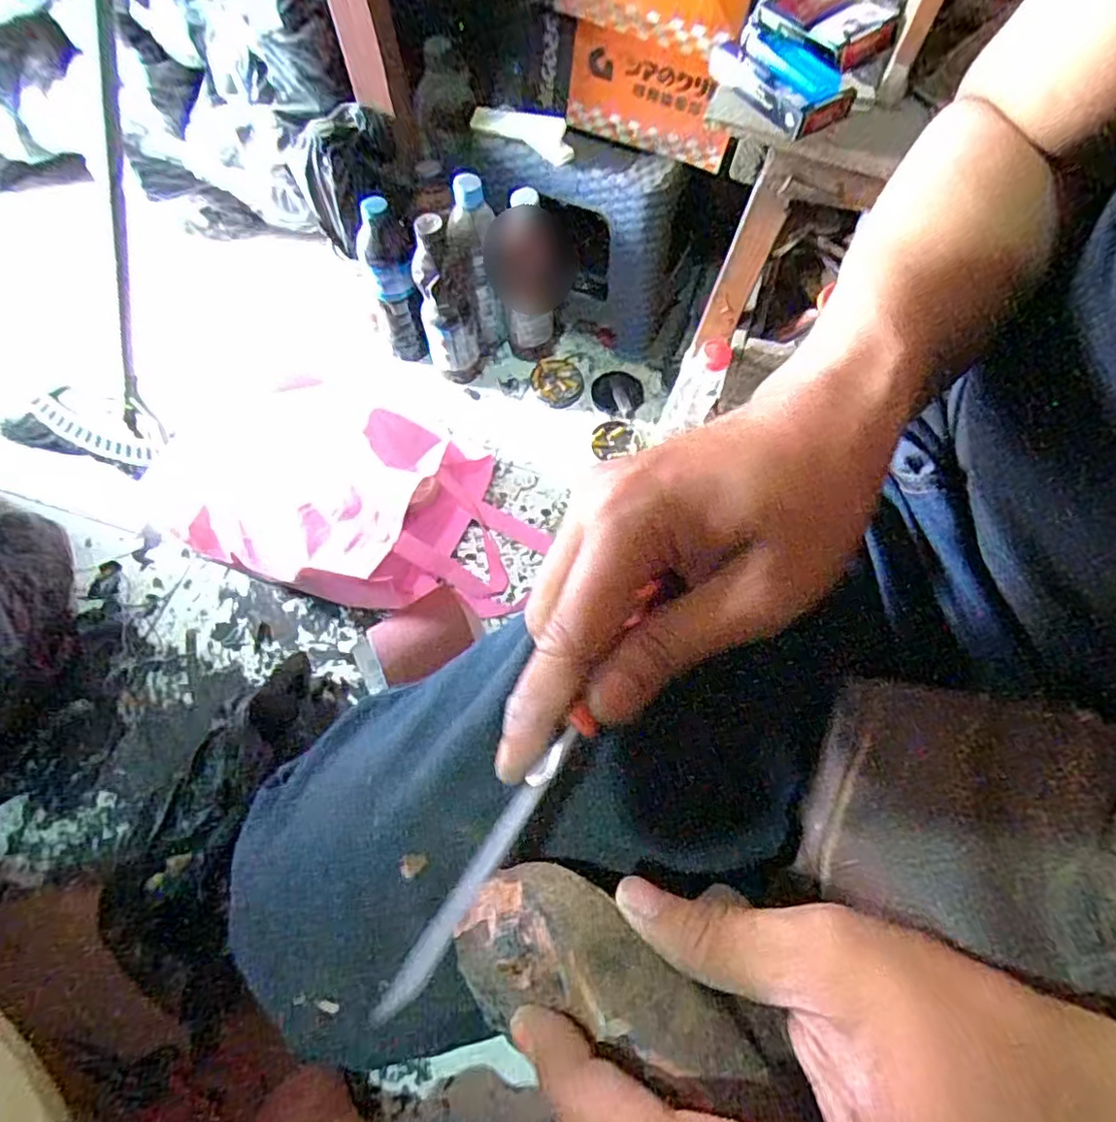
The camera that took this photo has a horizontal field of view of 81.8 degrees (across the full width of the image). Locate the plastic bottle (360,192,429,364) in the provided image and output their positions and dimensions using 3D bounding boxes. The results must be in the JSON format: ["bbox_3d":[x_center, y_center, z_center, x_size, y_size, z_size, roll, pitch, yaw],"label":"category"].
[{"bbox_3d":[-0.212,-0.355,0.836,0.059,0.223,0.071,-18,67,-7],"label":"plastic bottle"}]

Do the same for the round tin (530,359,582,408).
[{"bbox_3d":[0.000,-0.247,0.888,0.069,0.019,0.074,0,66,0],"label":"round tin"}]

